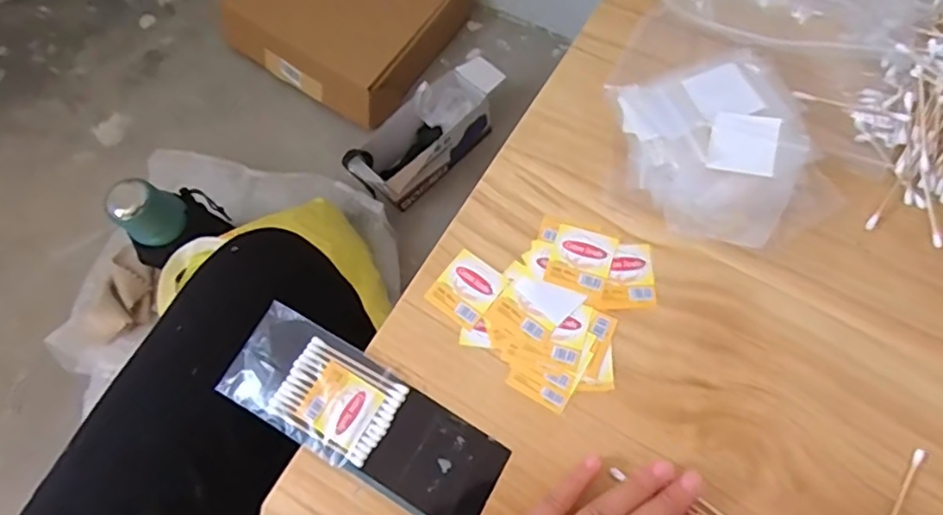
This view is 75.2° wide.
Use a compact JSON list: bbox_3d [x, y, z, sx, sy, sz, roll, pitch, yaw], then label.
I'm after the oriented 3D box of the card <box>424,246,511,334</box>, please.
[{"bbox_3d":[-0.003,0.020,0.402,0.039,0.004,0.043,35,78,21],"label":"card"}]

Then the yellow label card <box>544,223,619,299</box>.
[{"bbox_3d":[0.071,0.002,0.398,0.039,0.004,0.044,18,71,14],"label":"yellow label card"}]

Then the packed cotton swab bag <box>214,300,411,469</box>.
[{"bbox_3d":[-0.100,0.081,0.386,0.109,0.014,0.066,28,75,15],"label":"packed cotton swab bag"}]

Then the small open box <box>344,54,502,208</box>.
[{"bbox_3d":[-0.072,-0.203,1.001,0.107,0.124,0.280,39,78,18],"label":"small open box"}]

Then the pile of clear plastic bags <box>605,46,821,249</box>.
[{"bbox_3d":[0.160,-0.070,0.400,0.112,0.034,0.142,-16,69,0],"label":"pile of clear plastic bags"}]

